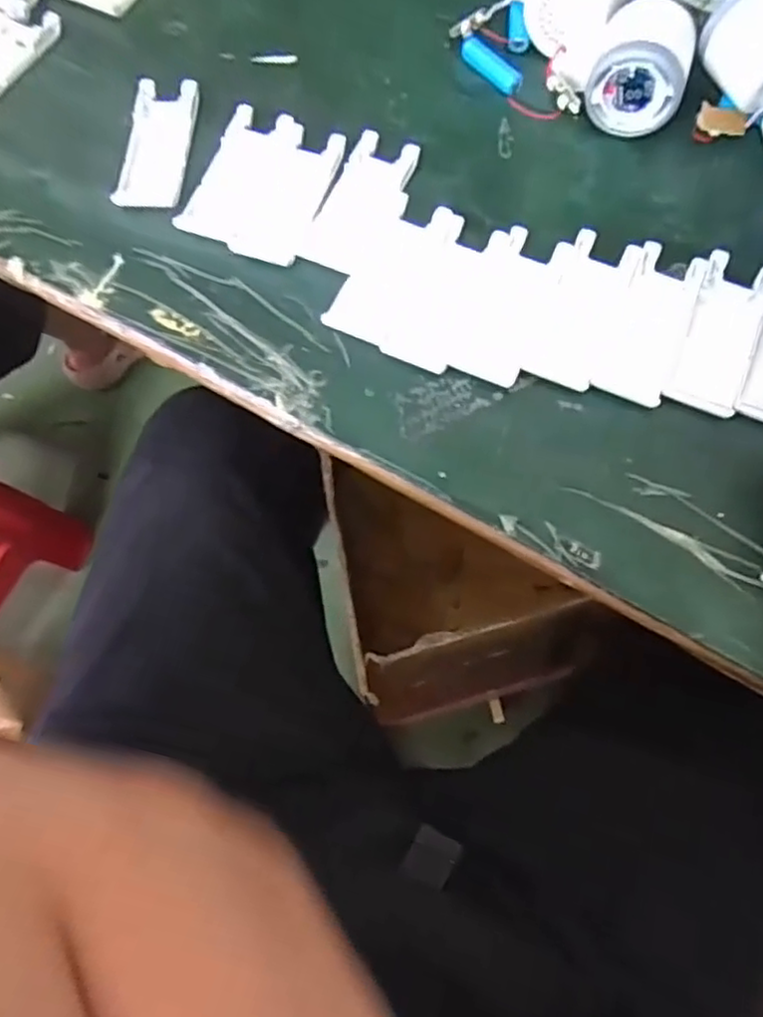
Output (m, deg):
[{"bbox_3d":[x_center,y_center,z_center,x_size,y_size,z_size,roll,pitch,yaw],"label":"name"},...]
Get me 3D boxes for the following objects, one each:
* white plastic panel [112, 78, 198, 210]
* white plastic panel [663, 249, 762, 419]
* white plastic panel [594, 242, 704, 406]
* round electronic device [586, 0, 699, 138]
[{"bbox_3d":[-0.150,-0.245,0.450,0.041,0.008,0.106,3,71,3],"label":"white plastic panel"},{"bbox_3d":[0.200,-0.103,0.392,0.039,0.005,0.104,22,74,9],"label":"white plastic panel"},{"bbox_3d":[0.160,-0.109,0.395,0.040,0.005,0.104,23,74,9],"label":"white plastic panel"},{"bbox_3d":[0.168,-0.285,0.434,0.057,0.047,0.064,20,73,8],"label":"round electronic device"}]

